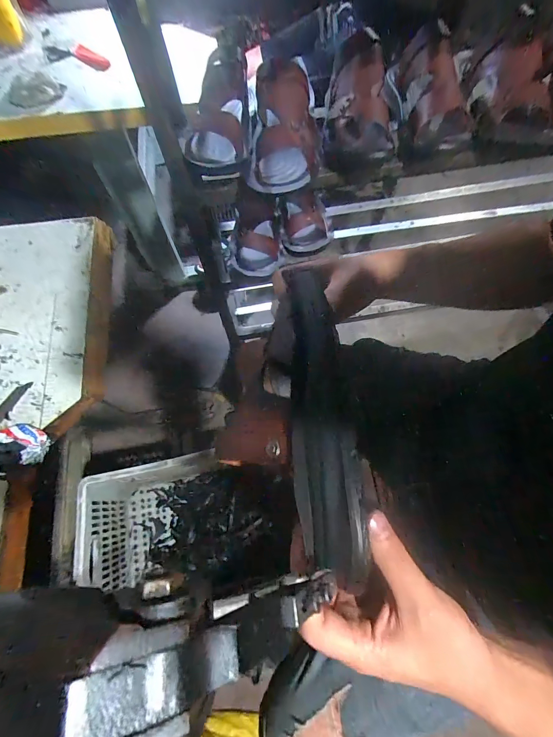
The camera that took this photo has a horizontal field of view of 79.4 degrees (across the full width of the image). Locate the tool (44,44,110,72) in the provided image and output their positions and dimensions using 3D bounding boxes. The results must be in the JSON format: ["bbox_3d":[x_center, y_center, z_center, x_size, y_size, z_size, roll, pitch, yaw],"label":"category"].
[{"bbox_3d":[-0.445,-0.694,0.738,0.184,0.028,0.037,16,69,9],"label":"tool"}]

